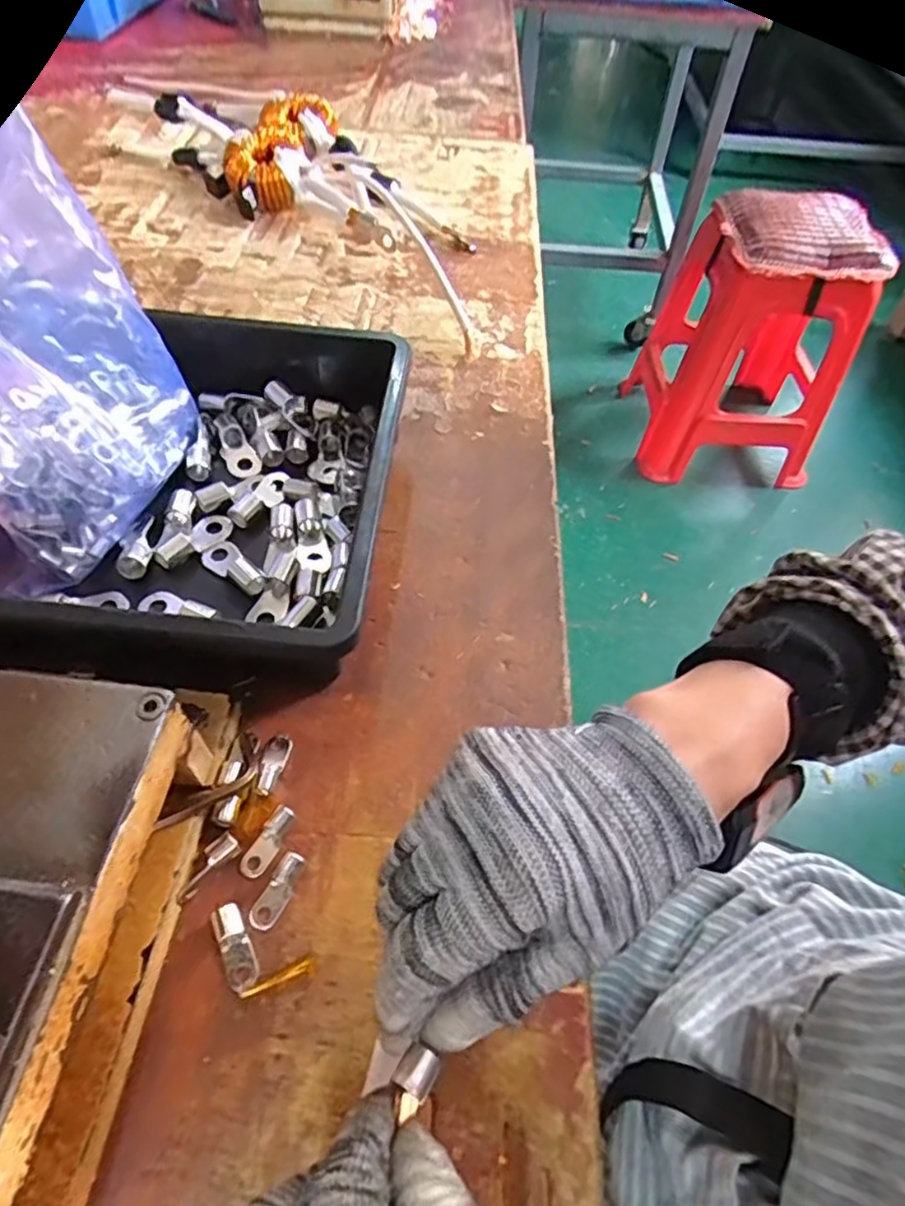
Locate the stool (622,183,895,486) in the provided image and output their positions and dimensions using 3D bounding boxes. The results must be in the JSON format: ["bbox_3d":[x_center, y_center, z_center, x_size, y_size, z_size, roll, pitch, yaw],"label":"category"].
[{"bbox_3d":[0.661,-0.584,1.449,0.408,0.545,0.406,9,53,2],"label":"stool"}]

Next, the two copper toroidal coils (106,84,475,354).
[{"bbox_3d":[-0.108,-0.391,0.621,0.161,0.057,0.447,-33,64,-25],"label":"two copper toroidal coils"}]

